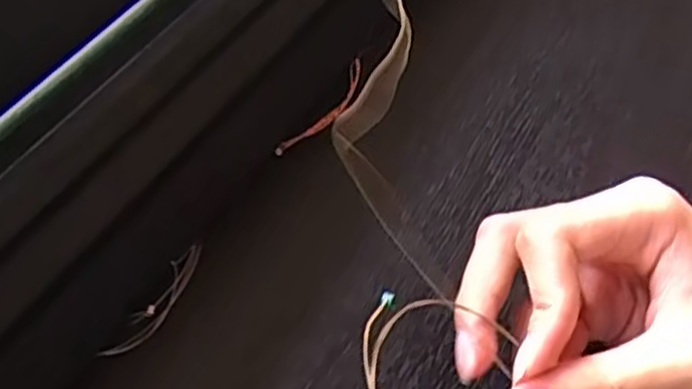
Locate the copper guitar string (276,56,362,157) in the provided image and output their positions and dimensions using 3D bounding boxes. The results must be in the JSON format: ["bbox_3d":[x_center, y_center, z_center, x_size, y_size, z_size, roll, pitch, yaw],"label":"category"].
[{"bbox_3d":[-0.007,-0.037,0.321,0.014,0.006,0.062,30,60,17],"label":"copper guitar string"}]

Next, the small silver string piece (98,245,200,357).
[{"bbox_3d":[-0.068,0.039,0.266,0.012,0.008,0.050,27,59,15],"label":"small silver string piece"}]

